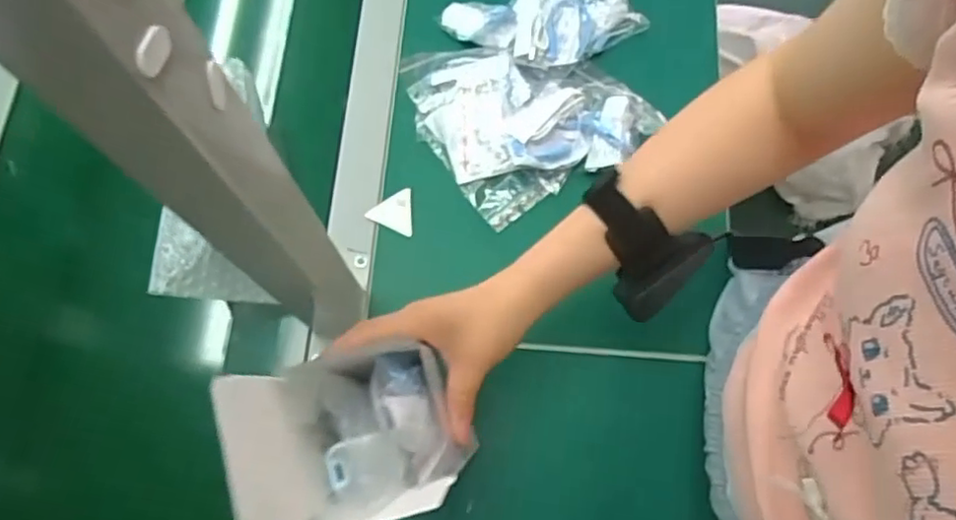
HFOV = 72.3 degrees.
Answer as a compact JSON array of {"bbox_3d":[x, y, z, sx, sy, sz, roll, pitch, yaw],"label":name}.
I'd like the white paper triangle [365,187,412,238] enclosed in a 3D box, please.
[{"bbox_3d":[-0.069,-0.045,0.557,0.041,0.009,0.037,25,74,6],"label":"white paper triangle"}]

